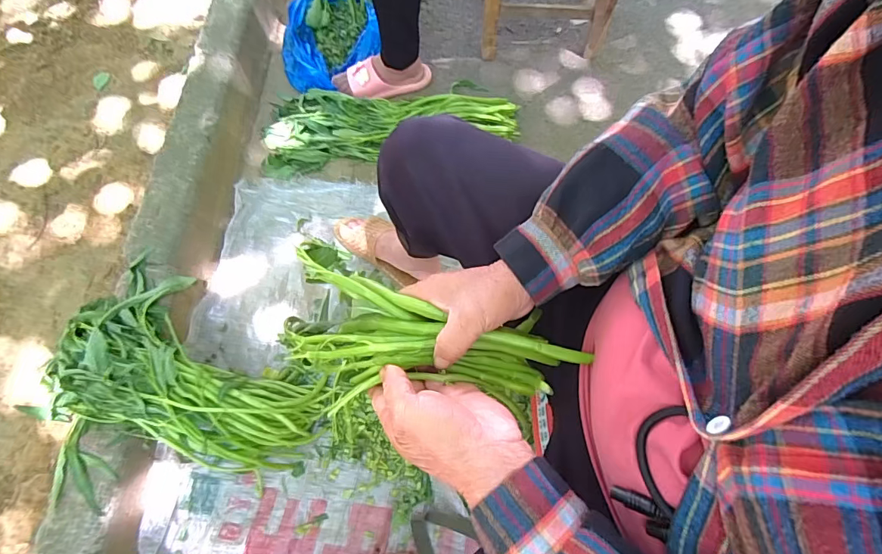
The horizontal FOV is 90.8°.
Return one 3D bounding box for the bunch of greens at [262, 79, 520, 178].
[{"bbox_3d":[-0.124,-0.360,0.987,0.575,0.067,0.223,-7,69,-3],"label":"bunch of greens"}]

